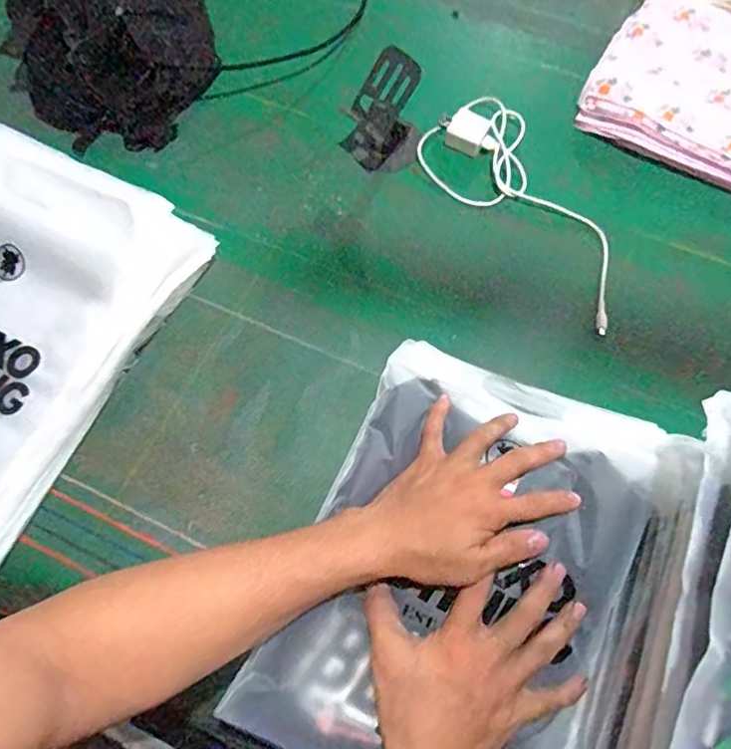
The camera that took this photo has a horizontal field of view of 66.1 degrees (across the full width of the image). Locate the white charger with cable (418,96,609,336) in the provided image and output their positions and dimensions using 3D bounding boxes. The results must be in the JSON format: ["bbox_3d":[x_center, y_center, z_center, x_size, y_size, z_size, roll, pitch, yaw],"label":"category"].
[{"bbox_3d":[0.189,-0.194,0.615,0.134,0.020,0.302,-39,73,-12],"label":"white charger with cable"}]

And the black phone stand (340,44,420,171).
[{"bbox_3d":[0.016,-0.292,0.614,0.074,0.092,0.052,-38,73,-12],"label":"black phone stand"}]

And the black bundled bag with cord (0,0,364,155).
[{"bbox_3d":[-0.230,-0.501,0.725,0.497,0.116,0.332,-35,73,-11],"label":"black bundled bag with cord"}]

